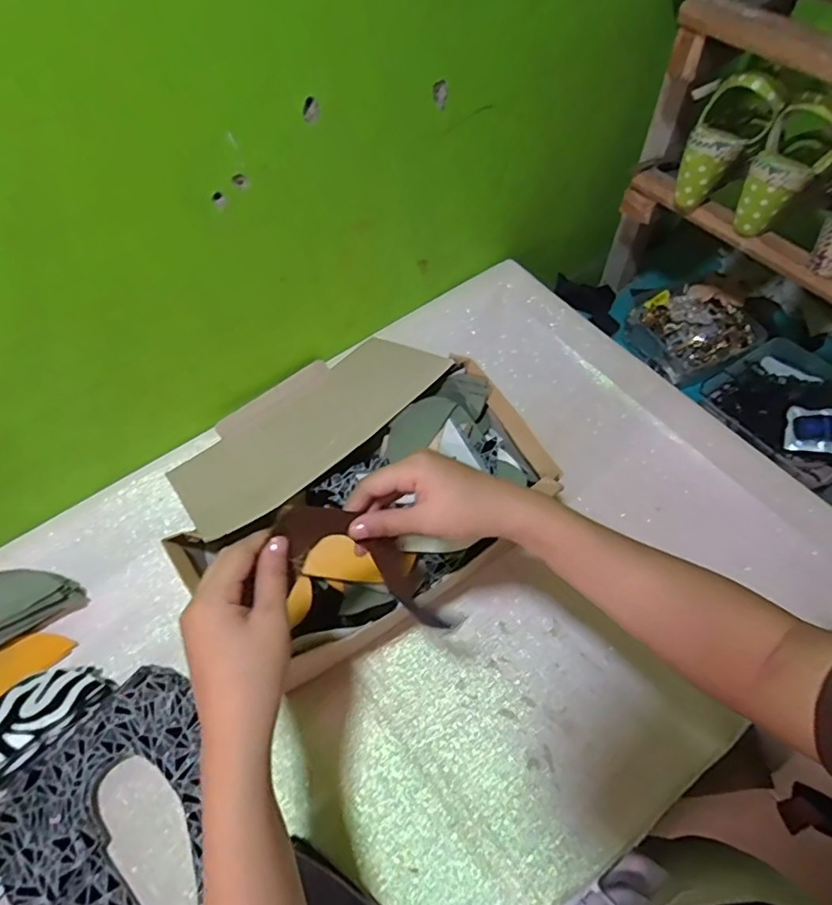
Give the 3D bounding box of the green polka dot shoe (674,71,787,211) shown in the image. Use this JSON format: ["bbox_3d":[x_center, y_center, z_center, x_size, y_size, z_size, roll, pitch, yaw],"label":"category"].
[{"bbox_3d":[0.355,-0.376,0.662,0.059,0.151,0.088,-22,61,-40],"label":"green polka dot shoe"}]

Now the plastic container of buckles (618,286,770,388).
[{"bbox_3d":[0.431,-0.190,0.867,0.157,0.065,0.172,-33,63,-19],"label":"plastic container of buckles"}]

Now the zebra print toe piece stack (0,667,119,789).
[{"bbox_3d":[-0.347,0.243,0.500,0.121,0.035,0.063,-40,65,-21],"label":"zebra print toe piece stack"}]

